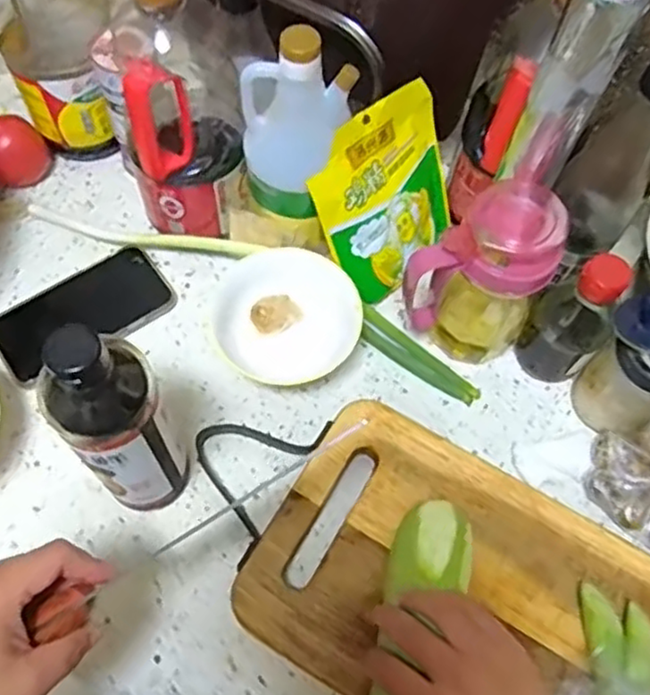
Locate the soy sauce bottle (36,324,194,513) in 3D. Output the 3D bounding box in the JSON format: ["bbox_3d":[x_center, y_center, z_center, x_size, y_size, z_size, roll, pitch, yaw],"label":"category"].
[{"bbox_3d":[-0.128,0.051,0.441,0.062,0.248,0.052,-41,73,-20],"label":"soy sauce bottle"}]

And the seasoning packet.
[{"bbox_3d":[0.055,-0.129,0.584,0.135,0.144,0.020,-45,39,-18],"label":"seasoning packet"}]

